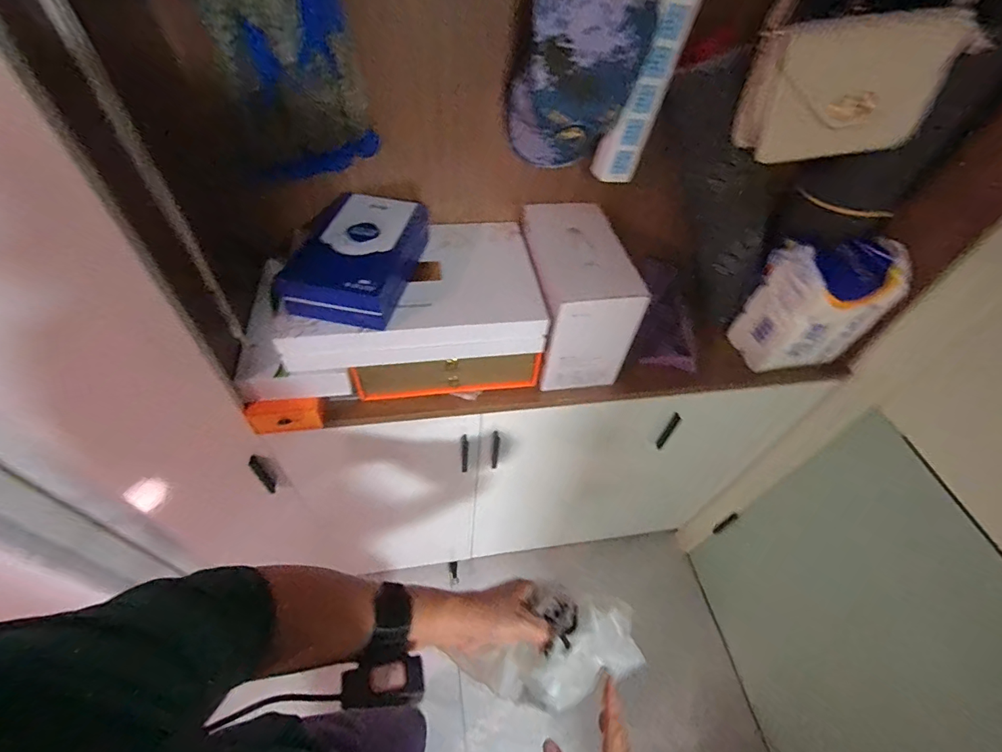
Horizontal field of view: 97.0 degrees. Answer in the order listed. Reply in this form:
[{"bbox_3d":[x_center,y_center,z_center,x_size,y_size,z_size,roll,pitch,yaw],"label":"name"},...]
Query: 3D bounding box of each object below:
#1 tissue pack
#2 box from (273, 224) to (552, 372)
[{"bbox_3d":[0.542,-0.126,0.772,0.180,0.216,0.122,-6,51,-9],"label":"tissue pack"},{"bbox_3d":[-0.132,-0.126,0.681,0.371,0.072,0.234,-7,52,-10],"label":"box"}]

